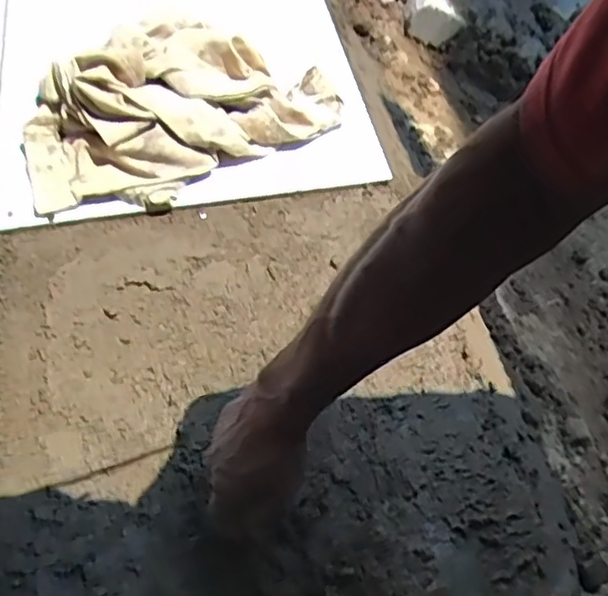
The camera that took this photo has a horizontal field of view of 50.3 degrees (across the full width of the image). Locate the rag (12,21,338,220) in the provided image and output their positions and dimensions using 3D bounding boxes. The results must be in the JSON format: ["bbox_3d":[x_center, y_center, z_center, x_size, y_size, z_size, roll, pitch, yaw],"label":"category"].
[{"bbox_3d":[-0.157,-0.251,0.821,0.397,0.139,0.197,-23,61,-18],"label":"rag"}]

